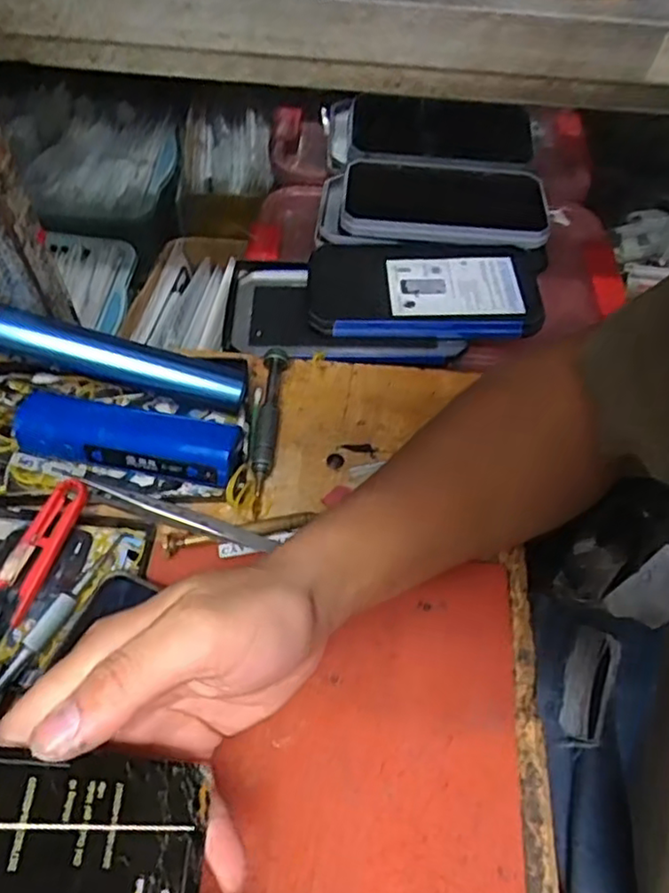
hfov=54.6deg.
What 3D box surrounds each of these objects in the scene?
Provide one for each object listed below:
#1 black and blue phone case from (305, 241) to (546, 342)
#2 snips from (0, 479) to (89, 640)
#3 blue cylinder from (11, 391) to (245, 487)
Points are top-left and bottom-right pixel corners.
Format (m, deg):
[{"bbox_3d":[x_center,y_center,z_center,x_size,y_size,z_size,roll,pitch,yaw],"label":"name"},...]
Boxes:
[{"bbox_3d":[0.075,-0.126,0.511,0.187,0.020,0.103,3,57,-2],"label":"black and blue phone case"},{"bbox_3d":[-0.167,0.064,0.355,0.023,0.014,0.098,22,71,10],"label":"snips"},{"bbox_3d":[-0.125,-0.002,0.397,0.132,0.032,0.035,11,57,4],"label":"blue cylinder"}]

